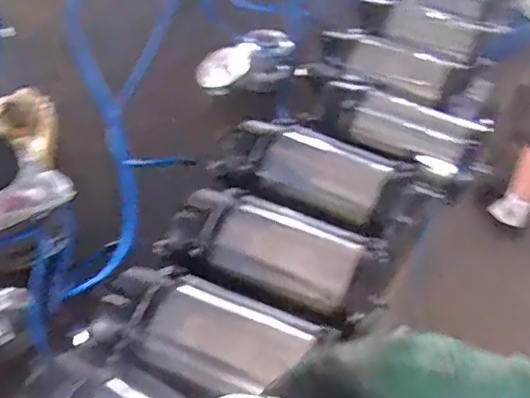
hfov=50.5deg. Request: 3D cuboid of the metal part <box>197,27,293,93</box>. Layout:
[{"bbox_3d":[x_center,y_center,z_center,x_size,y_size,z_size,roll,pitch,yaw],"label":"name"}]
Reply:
[{"bbox_3d":[-0.037,-0.263,1.084,0.183,0.077,0.112,-13,48,-17],"label":"metal part"}]

